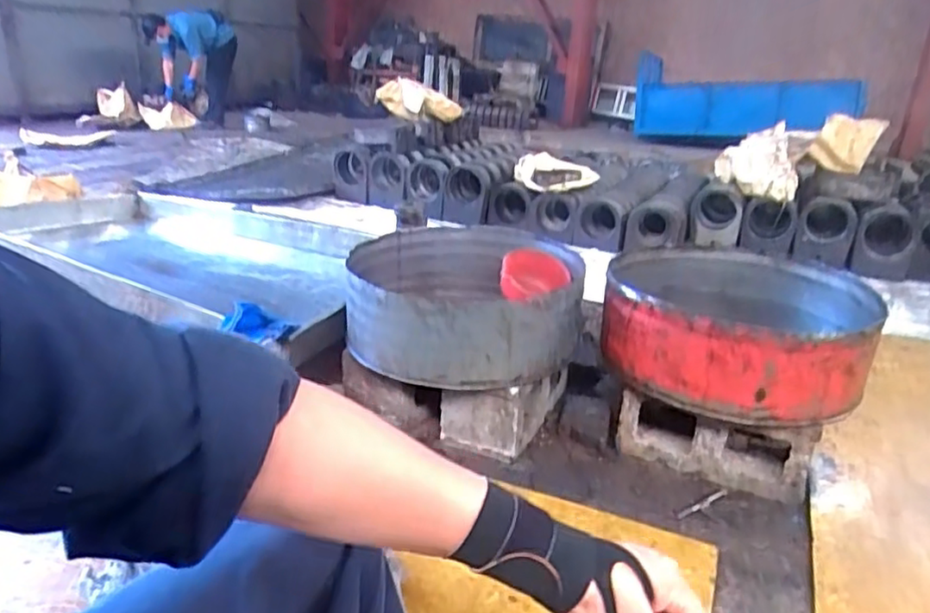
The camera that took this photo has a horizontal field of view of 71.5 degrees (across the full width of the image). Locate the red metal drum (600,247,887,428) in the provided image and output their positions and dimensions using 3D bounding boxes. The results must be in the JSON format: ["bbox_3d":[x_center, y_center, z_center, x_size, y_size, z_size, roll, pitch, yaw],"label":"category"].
[{"bbox_3d":[0.580,0.042,1.408,0.534,0.189,0.502,10,23,17],"label":"red metal drum"}]

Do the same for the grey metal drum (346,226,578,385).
[{"bbox_3d":[-0.011,-0.015,1.565,0.544,0.224,0.641,6,22,6],"label":"grey metal drum"}]

